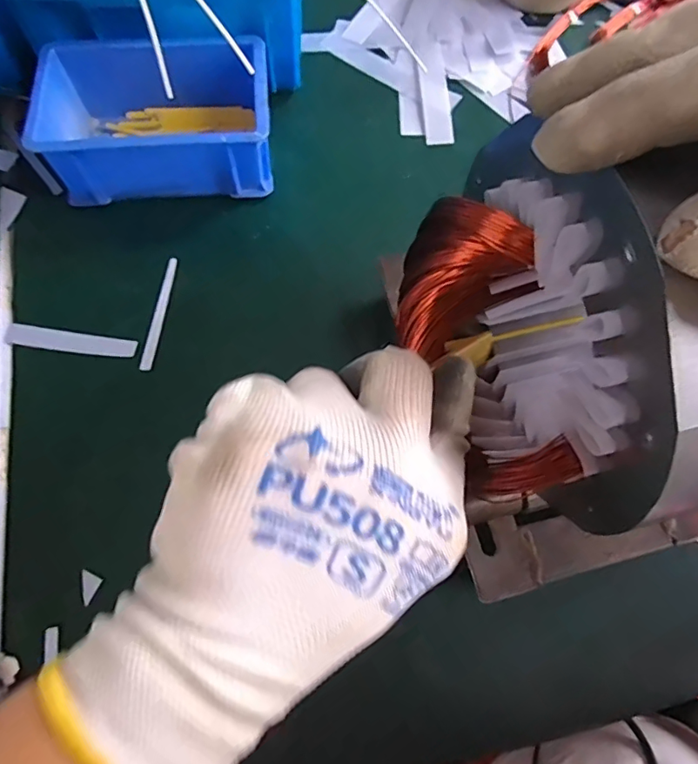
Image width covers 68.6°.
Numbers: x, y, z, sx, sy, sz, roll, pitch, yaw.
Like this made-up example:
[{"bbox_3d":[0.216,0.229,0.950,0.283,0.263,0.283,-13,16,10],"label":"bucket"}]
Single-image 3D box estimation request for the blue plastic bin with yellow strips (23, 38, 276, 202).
[{"bbox_3d":[-0.127,-0.178,0.349,0.145,0.055,0.103,-4,69,-2],"label":"blue plastic bin with yellow strips"}]

